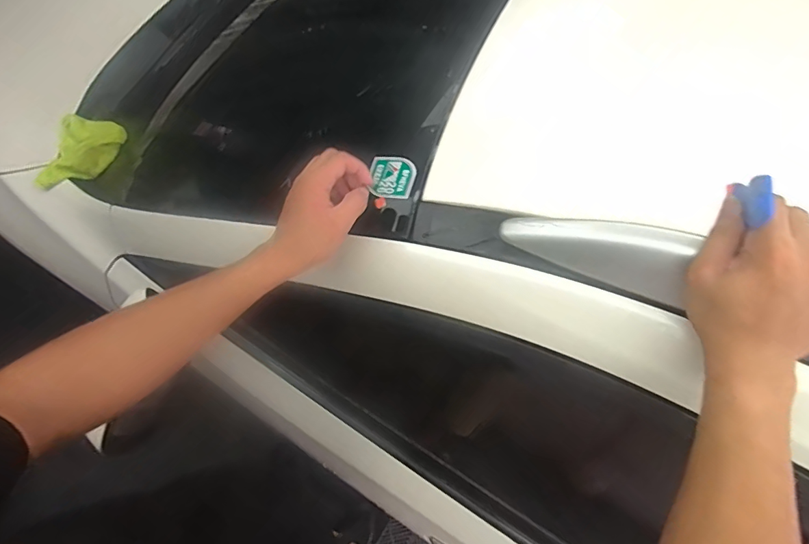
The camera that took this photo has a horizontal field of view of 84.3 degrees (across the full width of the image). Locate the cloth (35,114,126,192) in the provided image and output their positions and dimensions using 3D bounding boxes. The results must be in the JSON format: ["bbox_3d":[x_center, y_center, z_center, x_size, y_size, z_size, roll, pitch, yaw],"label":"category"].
[{"bbox_3d":[-0.706,-0.262,0.990,0.144,0.050,0.181,4,68,0],"label":"cloth"}]

